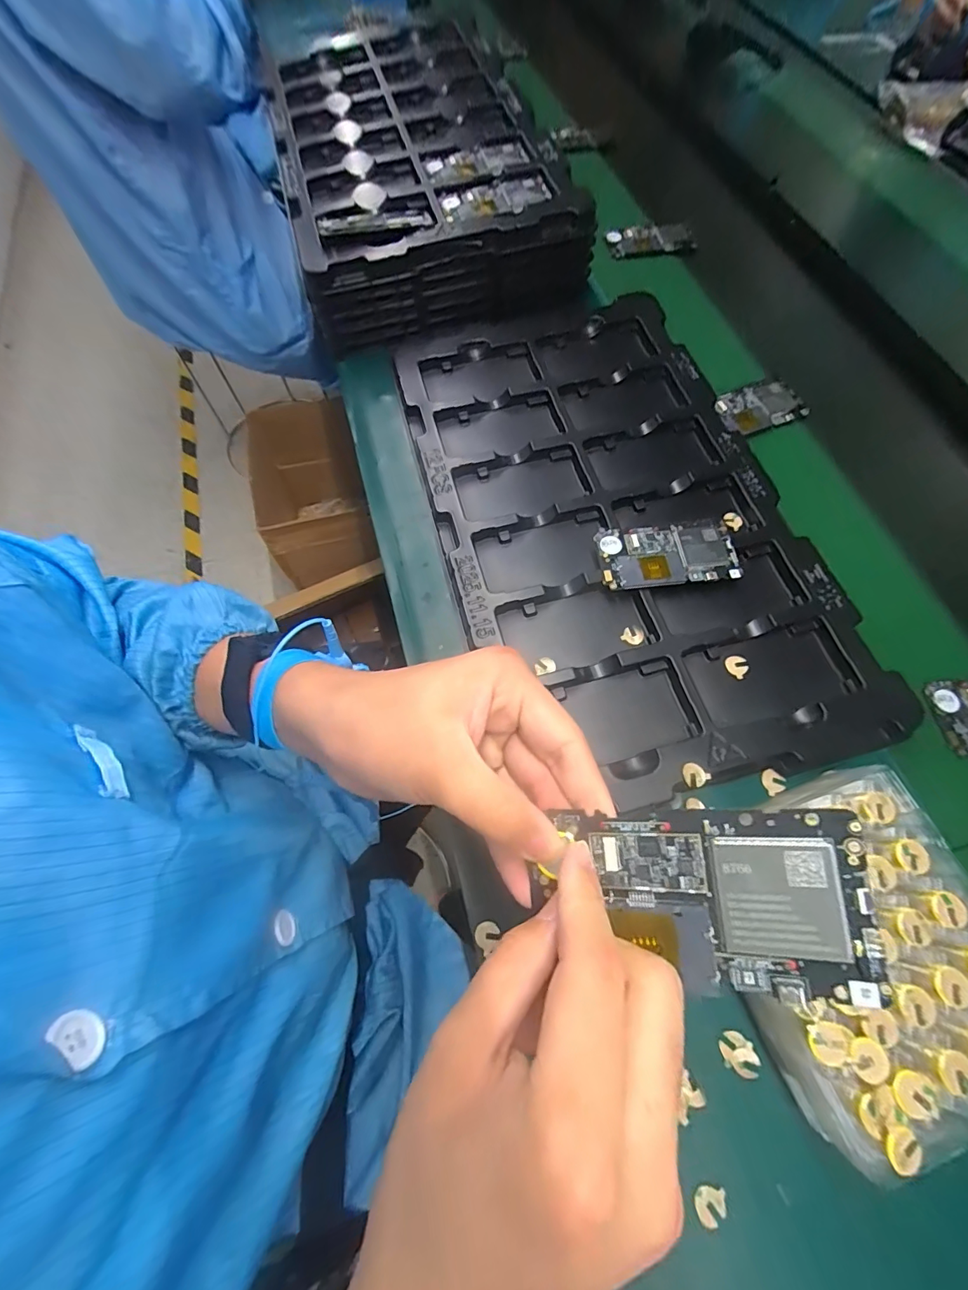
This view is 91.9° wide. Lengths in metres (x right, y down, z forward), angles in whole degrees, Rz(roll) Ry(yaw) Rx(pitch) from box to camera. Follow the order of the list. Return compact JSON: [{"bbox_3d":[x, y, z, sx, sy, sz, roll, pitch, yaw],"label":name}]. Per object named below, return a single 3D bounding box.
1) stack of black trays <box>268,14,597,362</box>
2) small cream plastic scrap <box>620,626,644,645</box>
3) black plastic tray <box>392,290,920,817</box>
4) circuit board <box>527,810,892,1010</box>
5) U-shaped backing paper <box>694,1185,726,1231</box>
[{"bbox_3d":[-0.103,-0.671,0.647,0.328,0.082,0.613,-13,67,-6],"label":"stack of black trays"},{"bbox_3d":[0.135,-0.009,0.422,0.018,0.004,0.017,0,67,0],"label":"small cream plastic scrap"},{"bbox_3d":[0.122,-0.138,0.470,0.329,0.030,0.547,-13,67,-6],"label":"black plastic tray"},{"bbox_3d":[0.083,0.100,0.187,0.120,0.010,0.065,-8,80,20],"label":"circuit board"},{"bbox_3d":[0.136,0.336,0.280,0.019,0.004,0.017,-12,56,-6],"label":"U-shaped backing paper"}]

